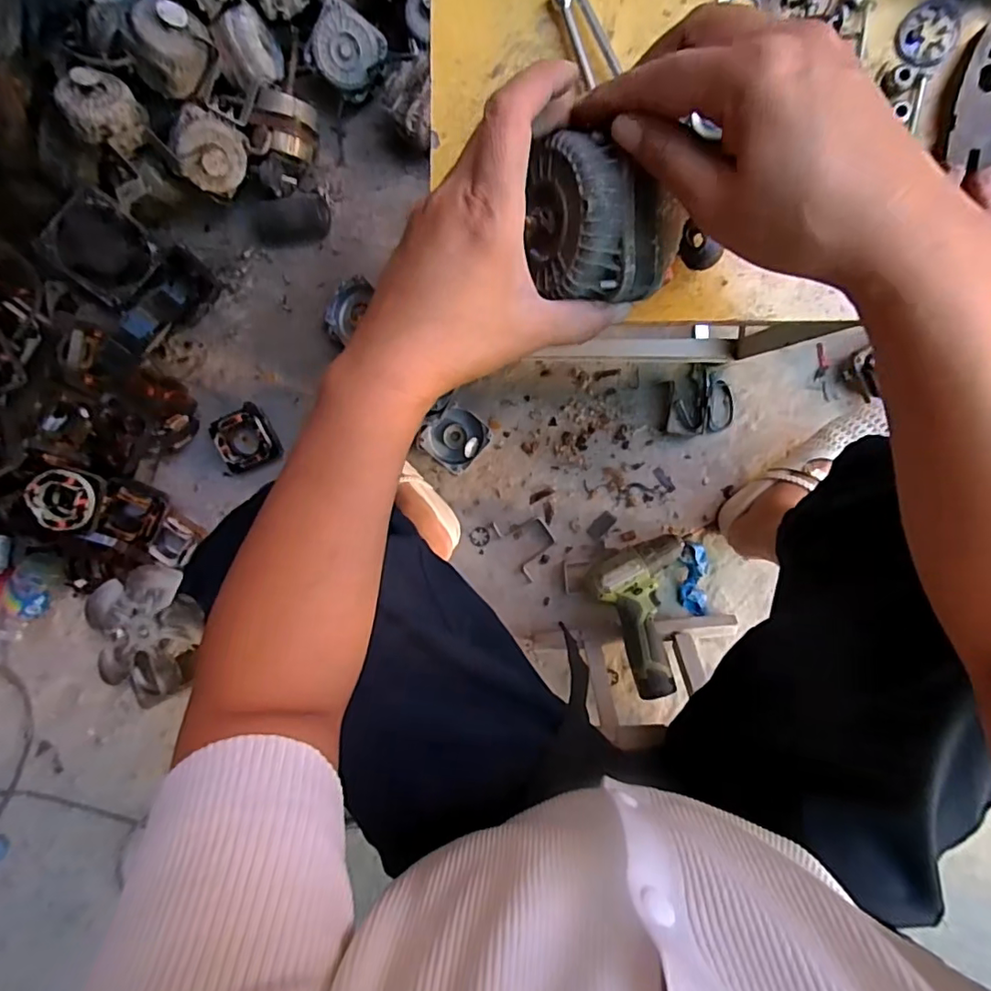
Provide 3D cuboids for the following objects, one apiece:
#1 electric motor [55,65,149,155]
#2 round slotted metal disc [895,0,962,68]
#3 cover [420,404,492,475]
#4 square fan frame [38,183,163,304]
[{"bbox_3d":[-0.463,-0.453,0.652,0.074,0.050,0.074,1,97,5],"label":"electric motor"},{"bbox_3d":[0.243,-0.259,0.312,0.031,0.004,0.033,1,97,5],"label":"round slotted metal disc"},{"bbox_3d":[-0.057,-0.083,0.798,0.077,0.029,0.084,43,99,-1],"label":"cover"},{"bbox_3d":[-0.525,-0.330,0.741,0.117,0.048,0.112,-50,133,3],"label":"square fan frame"}]

